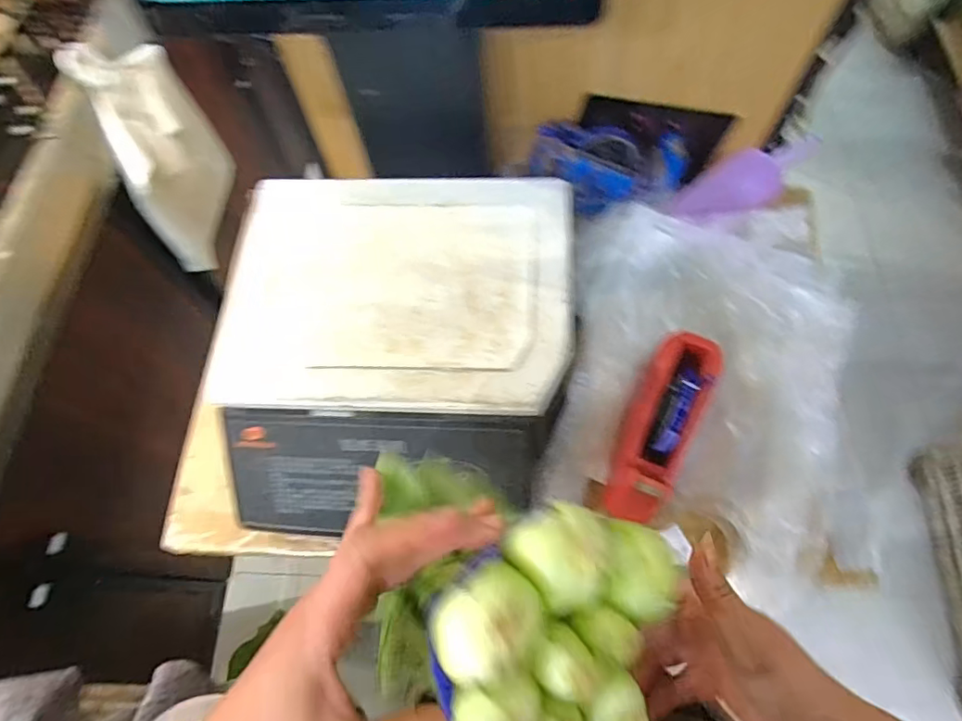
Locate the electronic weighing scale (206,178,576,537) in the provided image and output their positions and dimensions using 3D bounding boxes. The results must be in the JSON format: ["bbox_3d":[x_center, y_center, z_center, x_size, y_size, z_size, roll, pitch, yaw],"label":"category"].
[{"bbox_3d":[-0.085,-0.012,0.599,0.356,0.126,0.367,2,67,4],"label":"electronic weighing scale"}]

